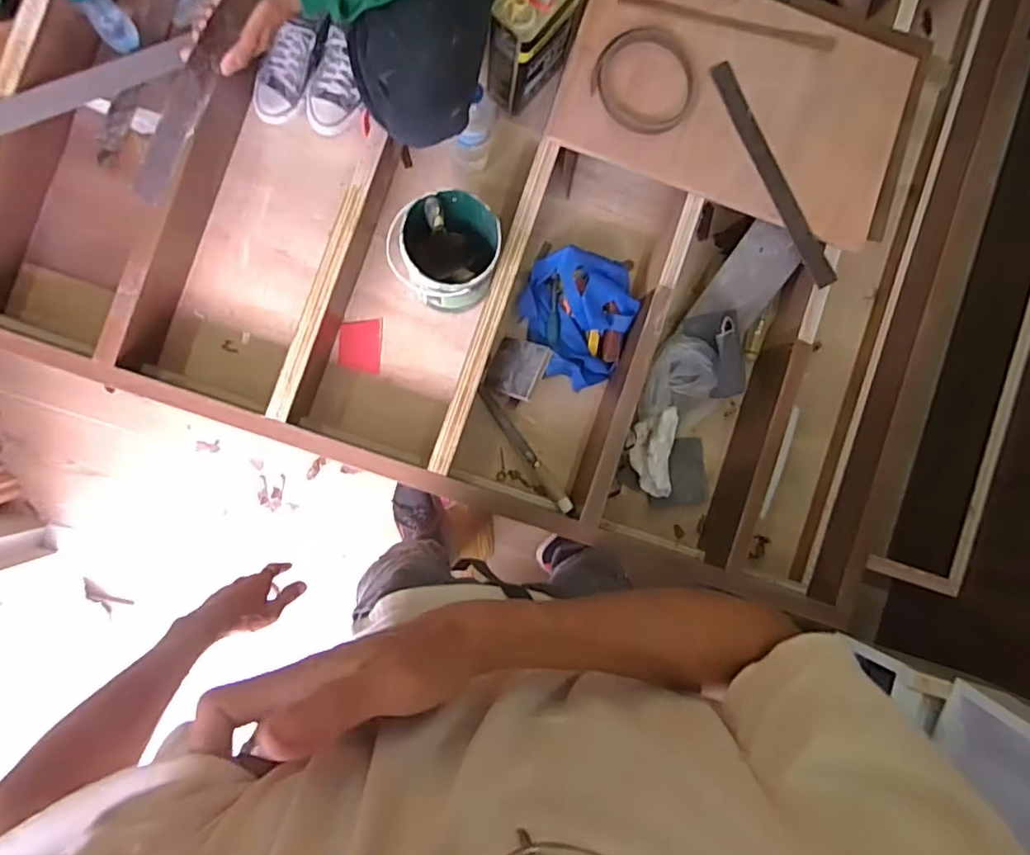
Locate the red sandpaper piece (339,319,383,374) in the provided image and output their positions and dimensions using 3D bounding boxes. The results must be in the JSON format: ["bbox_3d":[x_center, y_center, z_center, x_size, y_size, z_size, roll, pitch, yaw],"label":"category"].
[{"bbox_3d":[-0.314,-0.166,1.197,0.083,0.009,0.107,2,81,-5],"label":"red sandpaper piece"}]

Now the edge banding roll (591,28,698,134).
[{"bbox_3d":[0.245,-0.639,1.078,0.184,0.025,0.181,0,90,-7],"label":"edge banding roll"}]

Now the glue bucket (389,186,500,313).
[{"bbox_3d":[-0.125,-0.323,1.114,0.177,0.195,0.177,18,88,-7],"label":"glue bucket"}]

